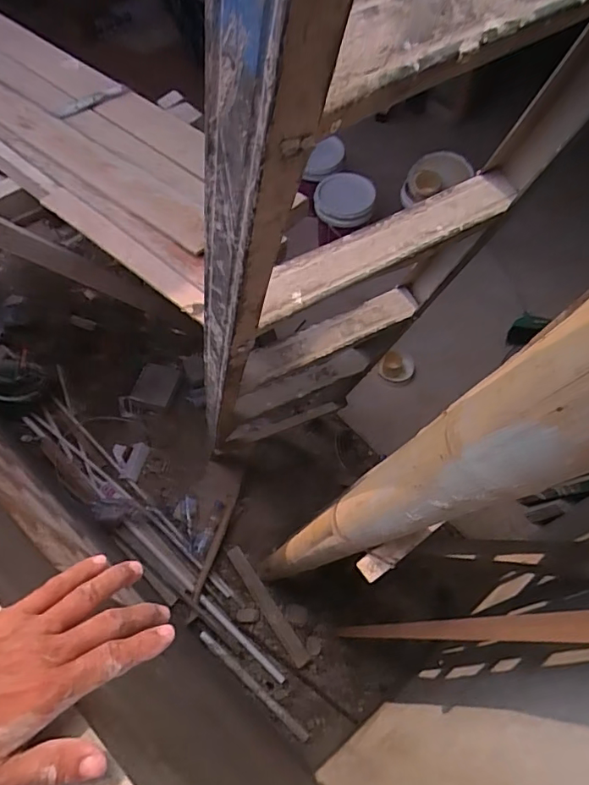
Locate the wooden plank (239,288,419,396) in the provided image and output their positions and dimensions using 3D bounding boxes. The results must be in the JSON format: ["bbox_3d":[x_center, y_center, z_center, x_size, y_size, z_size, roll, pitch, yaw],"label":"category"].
[{"bbox_3d":[0.072,-0.117,1.170,0.421,0.051,0.072,-24,63,-13],"label":"wooden plank"}]

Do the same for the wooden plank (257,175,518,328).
[{"bbox_3d":[0.131,-0.214,0.772,0.420,0.033,0.070,-26,64,-14],"label":"wooden plank"}]

